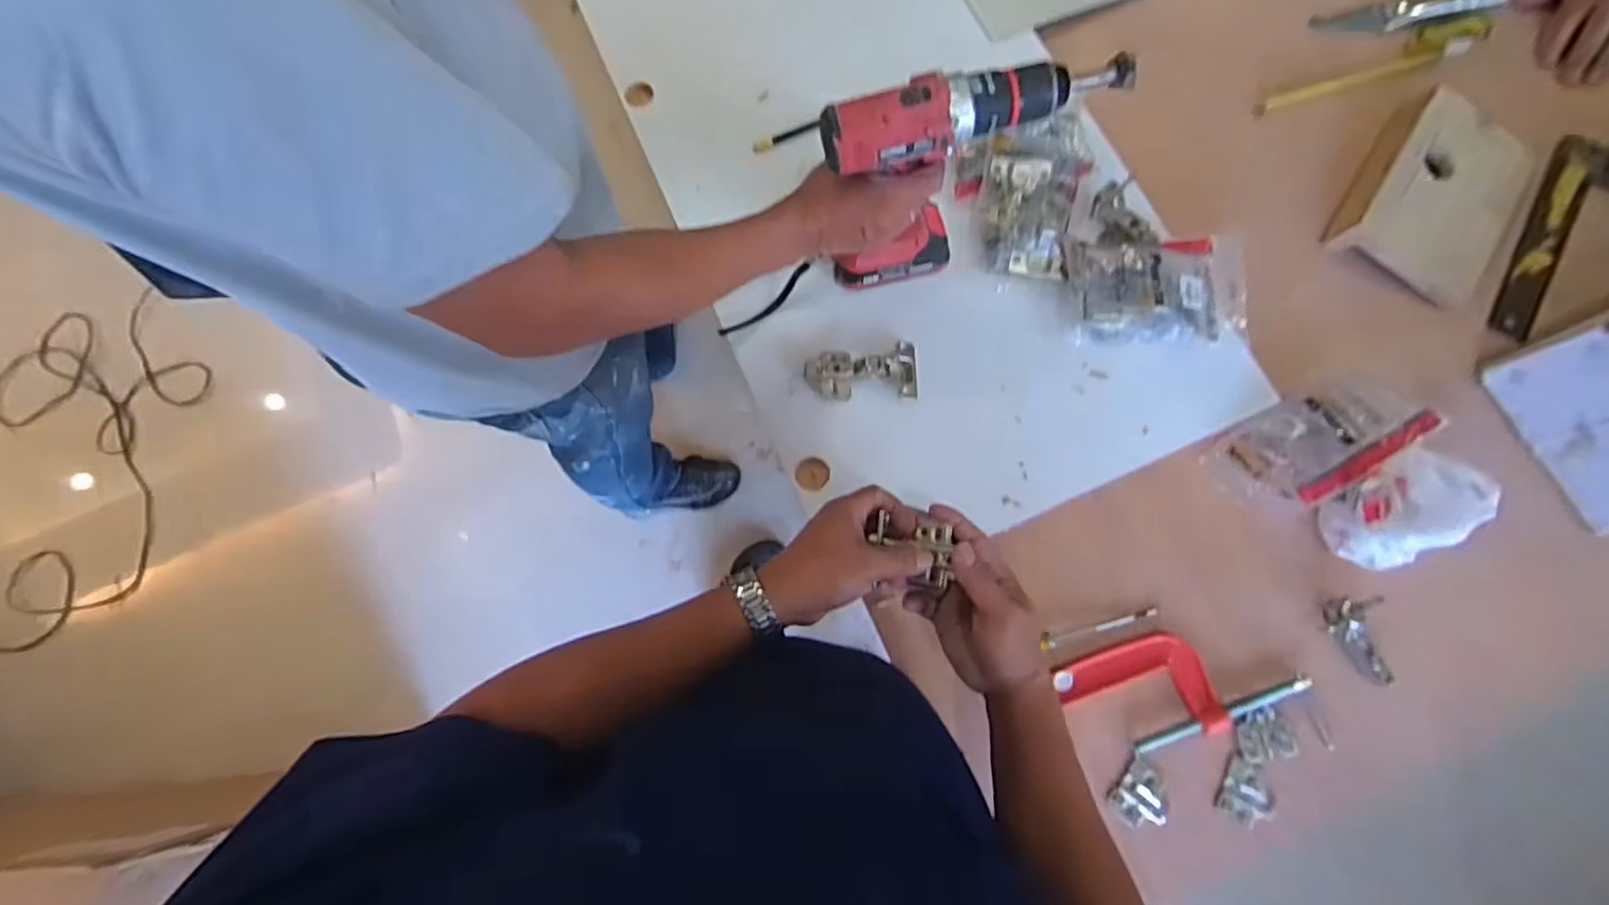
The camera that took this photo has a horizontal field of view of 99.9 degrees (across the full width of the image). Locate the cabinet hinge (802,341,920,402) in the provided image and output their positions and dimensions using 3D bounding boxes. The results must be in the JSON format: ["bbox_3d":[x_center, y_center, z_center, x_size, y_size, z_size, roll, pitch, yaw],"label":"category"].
[{"bbox_3d":[0.057,-0.082,0.672,0.110,0.028,0.056,-2,76,3],"label":"cabinet hinge"}]

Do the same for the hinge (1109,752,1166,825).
[{"bbox_3d":[0.295,0.300,0.590,0.047,0.011,0.051,38,81,11],"label":"hinge"}]

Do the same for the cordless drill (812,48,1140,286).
[{"bbox_3d":[0.140,-0.245,0.604,0.245,0.199,0.072,-11,76,0],"label":"cordless drill"}]

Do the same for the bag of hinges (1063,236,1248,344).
[{"bbox_3d":[0.351,-0.165,0.670,0.173,0.028,0.105,-3,76,2],"label":"bag of hinges"}]

